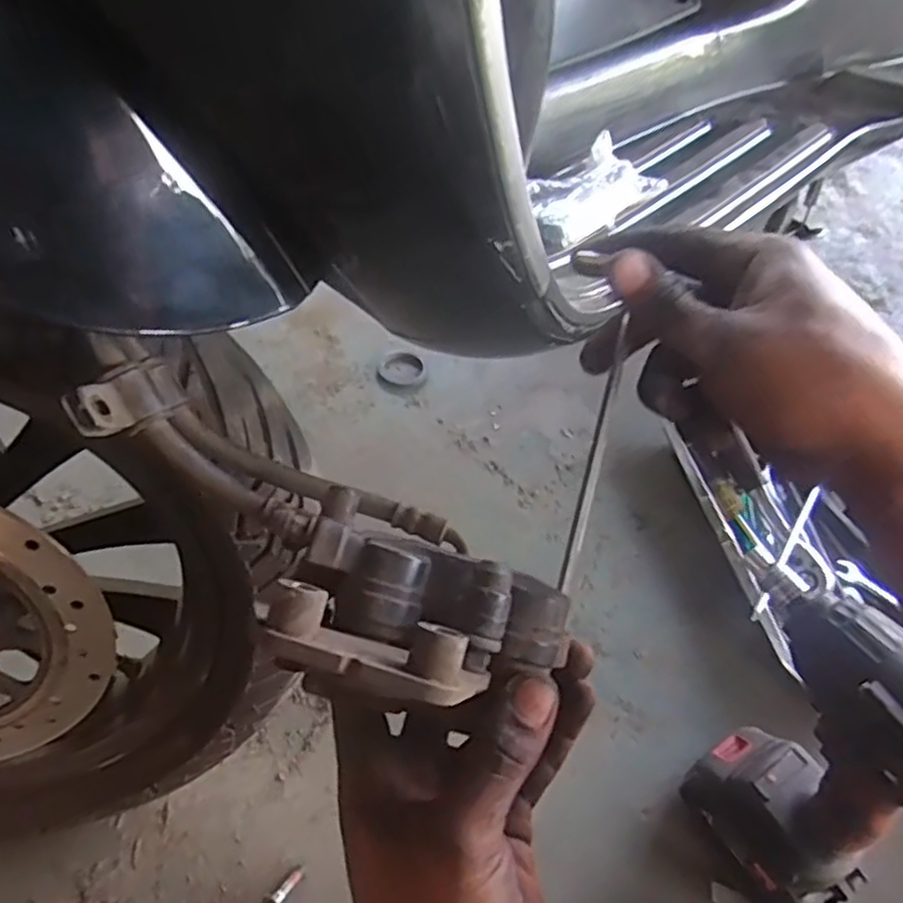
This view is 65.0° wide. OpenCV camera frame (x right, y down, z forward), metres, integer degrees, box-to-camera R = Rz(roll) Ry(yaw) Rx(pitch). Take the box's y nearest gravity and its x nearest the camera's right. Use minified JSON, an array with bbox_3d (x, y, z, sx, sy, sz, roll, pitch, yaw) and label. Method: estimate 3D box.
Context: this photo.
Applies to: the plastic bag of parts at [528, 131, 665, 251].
[{"bbox_3d":[0.090,-0.172,0.467,0.053,0.023,0.109,37,56,24],"label":"plastic bag of parts"}]

